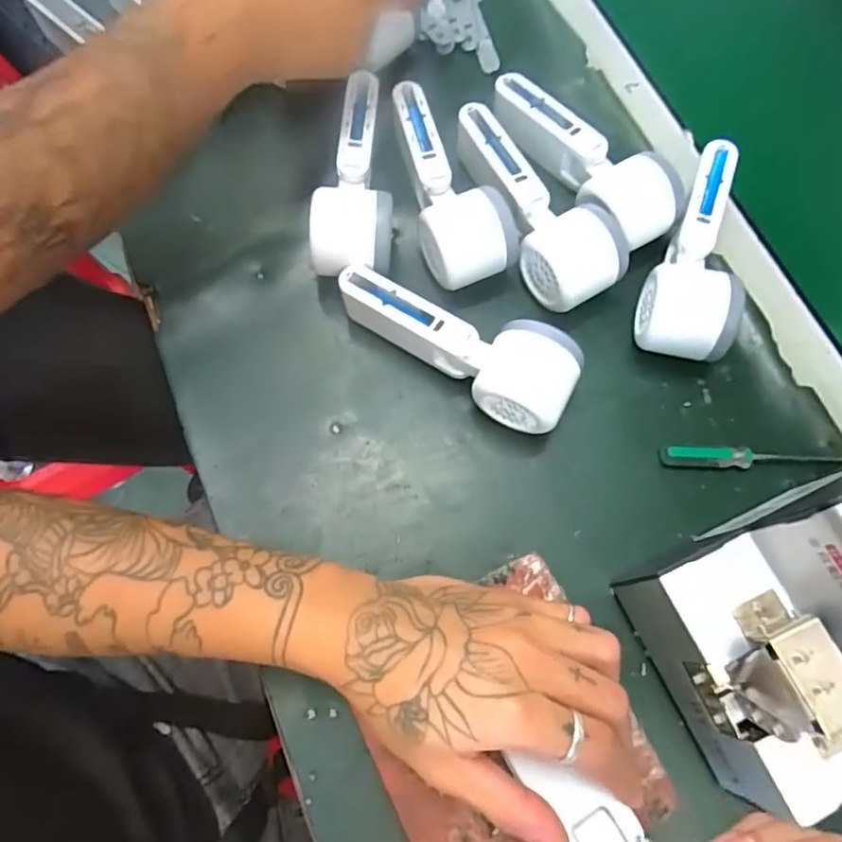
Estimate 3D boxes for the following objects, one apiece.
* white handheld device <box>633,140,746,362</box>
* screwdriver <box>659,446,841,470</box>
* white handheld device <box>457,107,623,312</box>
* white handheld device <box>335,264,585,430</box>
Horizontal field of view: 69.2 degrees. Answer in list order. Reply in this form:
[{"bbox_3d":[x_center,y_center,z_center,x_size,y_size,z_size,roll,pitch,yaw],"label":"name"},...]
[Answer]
[{"bbox_3d":[0.192,-0.121,0.433,0.057,0.054,0.163,15,70,3],"label":"white handheld device"},{"bbox_3d":[0.220,0.024,0.403,0.120,0.014,0.012,1,70,-2],"label":"screwdriver"},{"bbox_3d":[0.080,-0.155,0.440,0.062,0.045,0.161,-26,73,-11],"label":"white handheld device"},{"bbox_3d":[0.019,-0.048,0.402,0.162,0.062,0.053,25,71,7],"label":"white handheld device"}]

